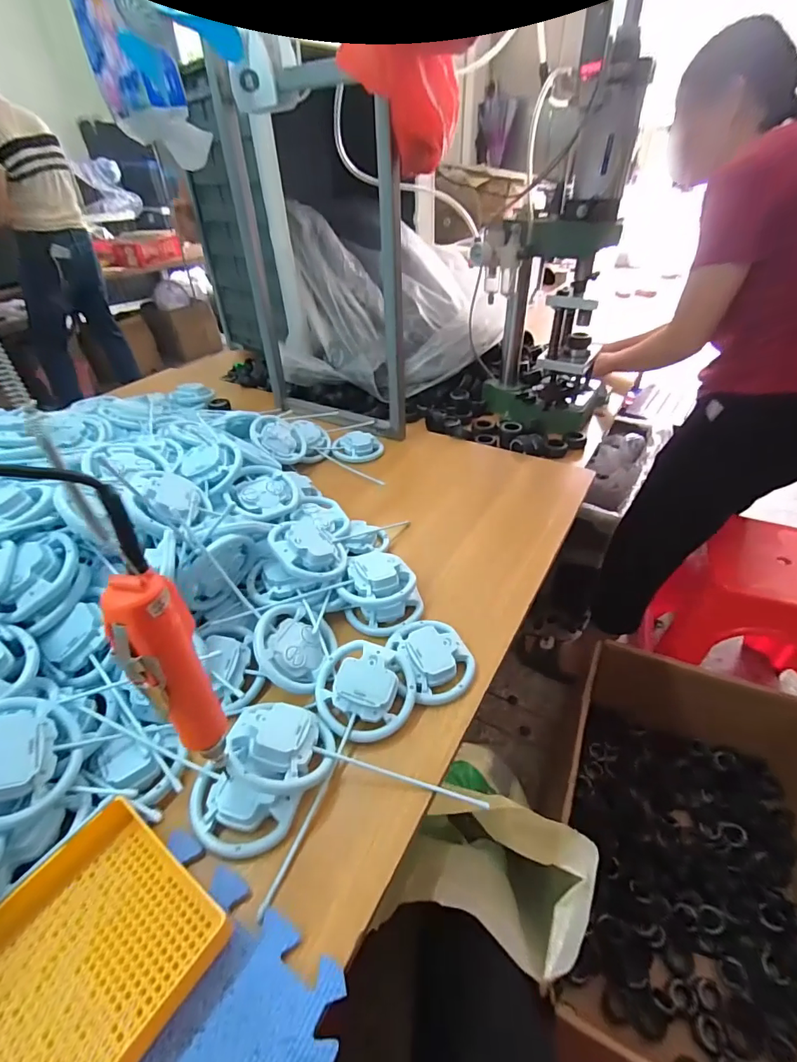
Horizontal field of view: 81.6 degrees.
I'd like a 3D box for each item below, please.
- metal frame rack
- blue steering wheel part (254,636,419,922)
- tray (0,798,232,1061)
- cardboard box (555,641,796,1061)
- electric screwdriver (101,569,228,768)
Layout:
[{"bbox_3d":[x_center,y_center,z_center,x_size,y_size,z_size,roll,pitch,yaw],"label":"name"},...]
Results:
[{"bbox_3d":[-0.156,-0.494,0.899,0.401,0.582,0.098,17,43,22],"label":"metal frame rack"},{"bbox_3d":[-0.058,0.205,0.450,0.104,0.037,0.216,13,54,18],"label":"blue steering wheel part"},{"bbox_3d":[-0.248,0.326,0.294,0.145,0.031,0.243,23,45,28],"label":"tray"},{"bbox_3d":[0.645,0.669,0.942,0.473,0.346,0.800,13,41,18],"label":"cardboard box"},{"bbox_3d":[-0.148,0.106,0.320,0.042,0.190,0.031,-28,45,-28],"label":"electric screwdriver"}]

